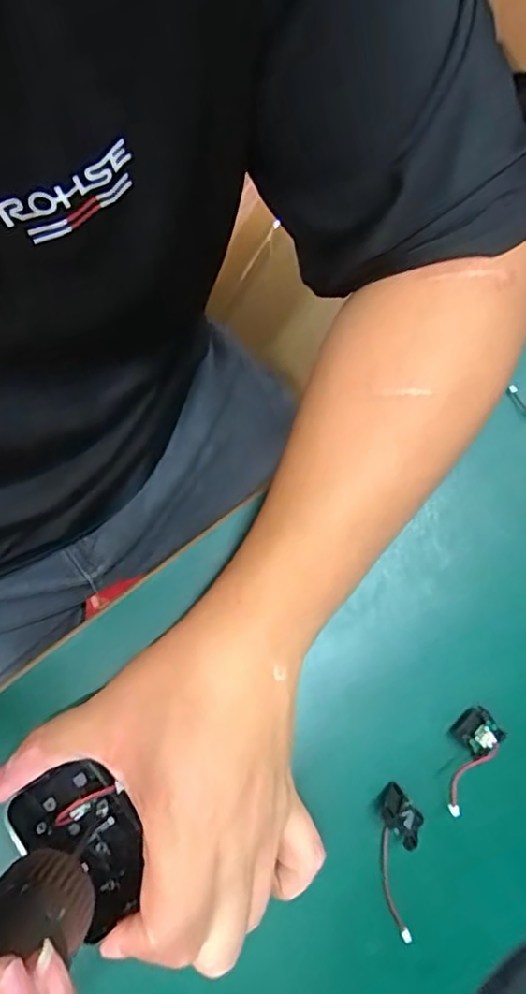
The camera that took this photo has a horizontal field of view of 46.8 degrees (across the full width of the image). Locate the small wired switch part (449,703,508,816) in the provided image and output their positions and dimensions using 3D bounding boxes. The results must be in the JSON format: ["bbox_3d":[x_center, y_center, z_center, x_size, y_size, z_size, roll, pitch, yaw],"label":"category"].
[{"bbox_3d":[0.102,0.131,0.309,0.023,0.015,0.049,41,76,7],"label":"small wired switch part"}]

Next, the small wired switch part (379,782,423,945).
[{"bbox_3d":[0.068,0.177,0.294,0.019,0.017,0.068,2,75,-3],"label":"small wired switch part"}]

